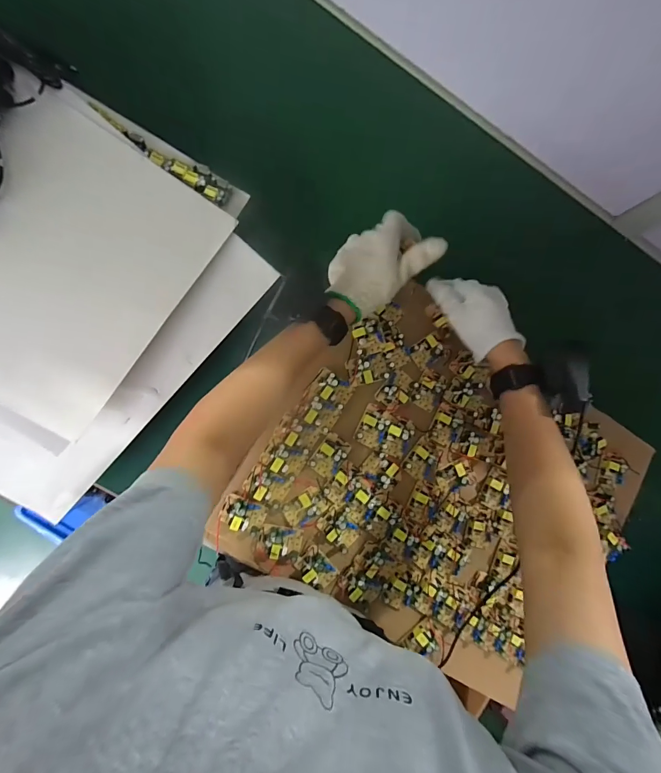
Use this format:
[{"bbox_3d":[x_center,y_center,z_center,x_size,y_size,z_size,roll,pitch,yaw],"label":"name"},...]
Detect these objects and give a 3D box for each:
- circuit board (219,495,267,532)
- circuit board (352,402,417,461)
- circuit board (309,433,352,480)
[{"bbox_3d":[-0.104,0.153,0.427,0.052,0.019,0.034,19,84,-9],"label":"circuit board"},{"bbox_3d":[0.071,0.058,0.453,0.069,0.015,0.052,26,83,-9],"label":"circuit board"},{"bbox_3d":[0.000,0.086,0.441,0.036,0.017,0.050,36,82,-7],"label":"circuit board"}]

